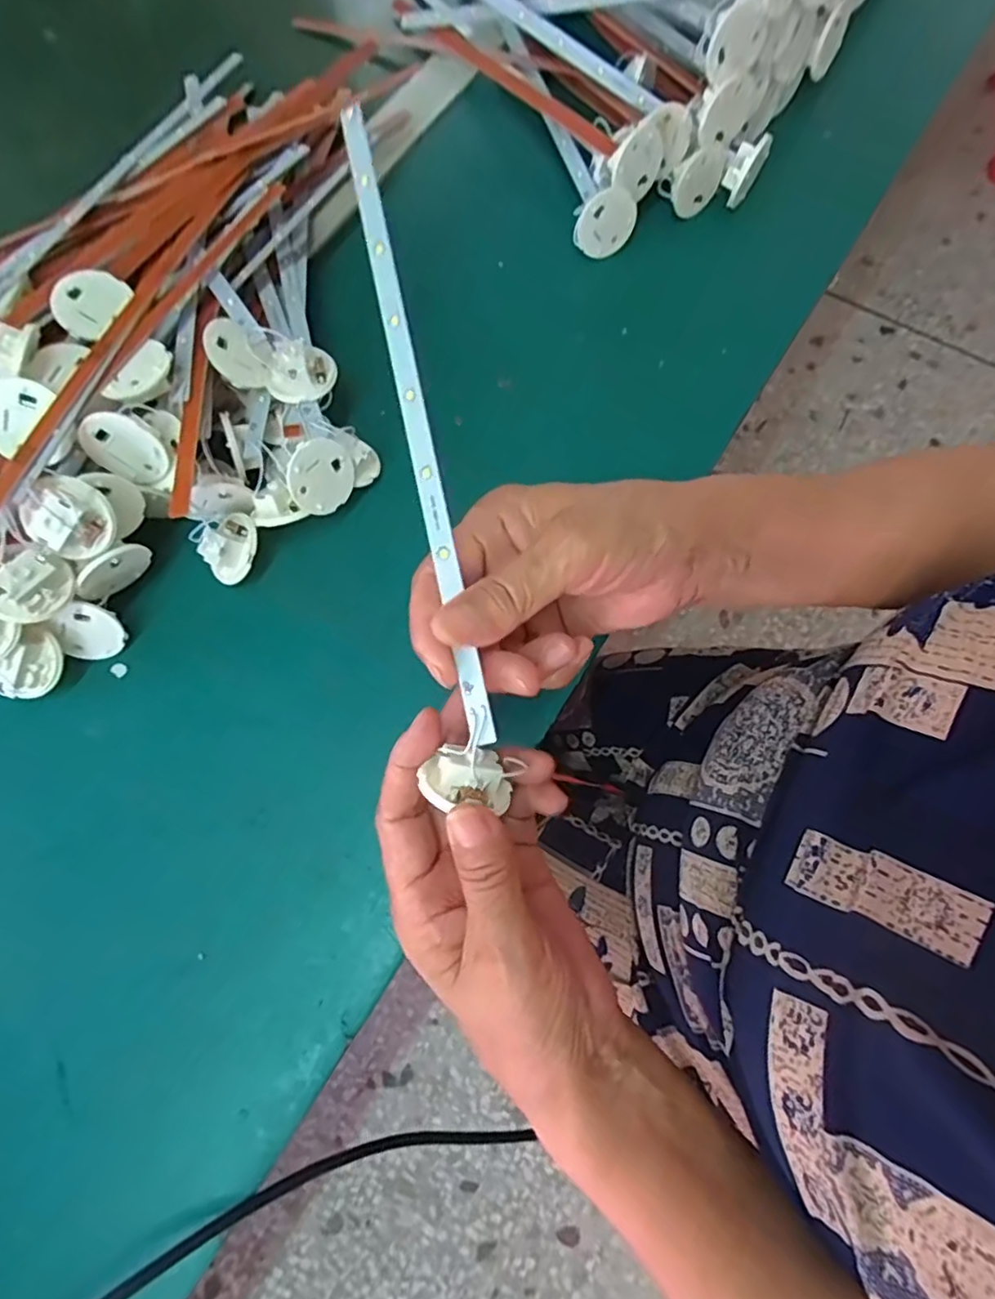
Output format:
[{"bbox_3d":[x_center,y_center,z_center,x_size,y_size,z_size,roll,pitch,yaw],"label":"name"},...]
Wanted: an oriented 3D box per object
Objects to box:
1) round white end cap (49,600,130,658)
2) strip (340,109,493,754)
[{"bbox_3d":[-0.211,-0.009,0.314,0.031,0.036,0.006,-4,45,-11],"label":"round white end cap"},{"bbox_3d":[-0.034,-0.097,0.241,0.011,0.006,0.269,-12,82,-2],"label":"strip"}]

